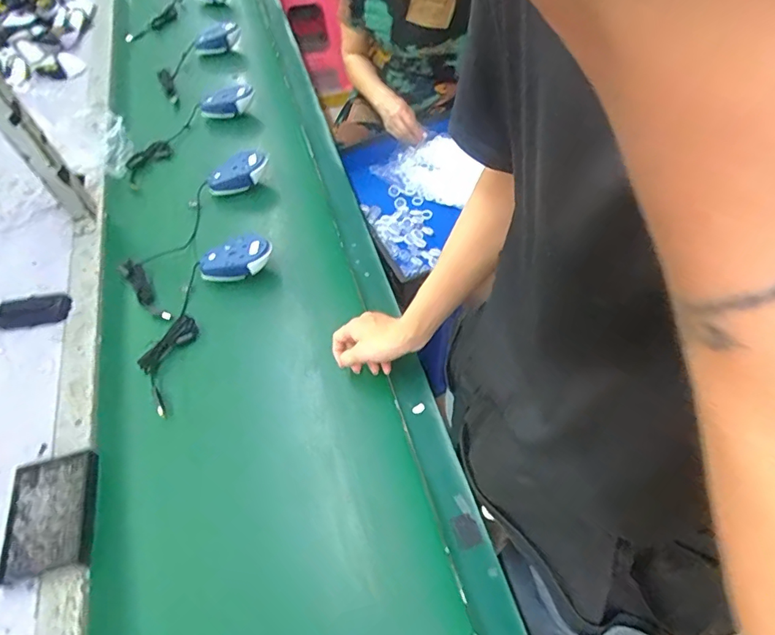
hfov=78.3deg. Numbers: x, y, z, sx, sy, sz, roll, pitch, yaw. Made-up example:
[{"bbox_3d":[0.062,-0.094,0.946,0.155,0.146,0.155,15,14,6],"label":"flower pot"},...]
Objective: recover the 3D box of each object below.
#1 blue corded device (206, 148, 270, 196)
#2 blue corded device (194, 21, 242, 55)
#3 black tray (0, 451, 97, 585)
[{"bbox_3d":[-0.278,-0.268,0.900,0.065,0.058,0.115,37,63,23],"label":"blue corded device"},{"bbox_3d":[-0.430,-0.718,1.227,0.069,0.047,0.143,23,61,18],"label":"blue corded device"},{"bbox_3d":[-0.403,0.234,0.569,0.094,0.022,0.132,-10,56,-6],"label":"black tray"}]

